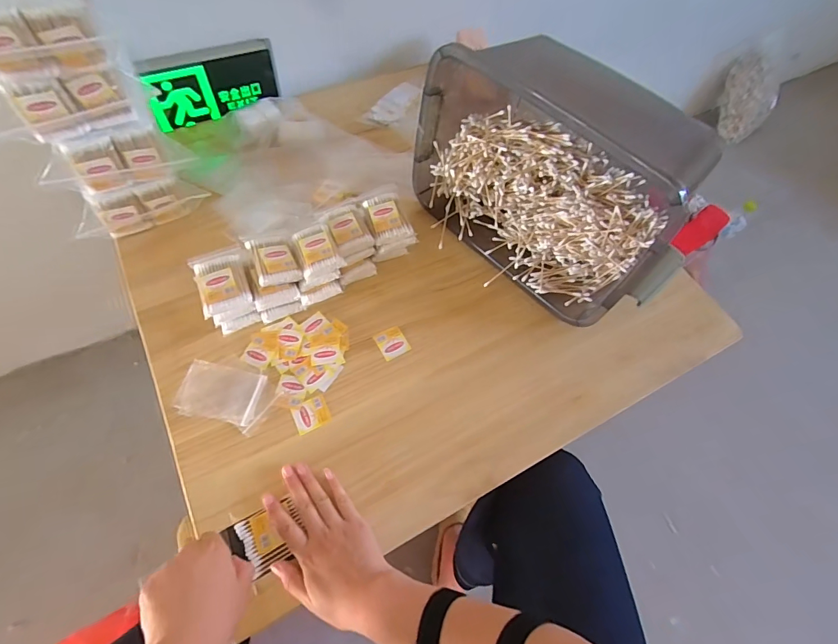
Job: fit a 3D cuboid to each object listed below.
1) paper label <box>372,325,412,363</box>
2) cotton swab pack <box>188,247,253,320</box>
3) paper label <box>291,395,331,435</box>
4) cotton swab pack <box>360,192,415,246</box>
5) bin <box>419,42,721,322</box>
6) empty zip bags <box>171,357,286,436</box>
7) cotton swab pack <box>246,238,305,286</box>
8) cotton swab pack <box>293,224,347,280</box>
[{"bbox_3d":[-0.037,0.029,0.593,0.040,0.007,0.042,-28,76,-14],"label":"paper label"},{"bbox_3d":[-0.255,-0.058,0.547,0.064,0.019,0.092,-21,65,-15],"label":"cotton swab pack"},{"bbox_3d":[-0.137,0.117,0.539,0.044,0.004,0.039,-23,72,-15],"label":"paper label"},{"bbox_3d":[-0.047,-0.152,0.616,0.056,0.027,0.073,-19,64,-14],"label":"cotton swab pack"},{"bbox_3d":[0.186,-0.204,0.602,0.209,0.240,0.404,-36,69,-21],"label":"bin"},{"bbox_3d":[-0.241,0.089,0.540,0.118,0.013,0.081,15,61,4],"label":"empty zip bags"},{"bbox_3d":[-0.196,-0.084,0.568,0.054,0.017,0.076,-15,65,-27],"label":"cotton swab pack"},{"bbox_3d":[-0.140,-0.098,0.578,0.051,0.016,0.075,-21,65,-15],"label":"cotton swab pack"}]

